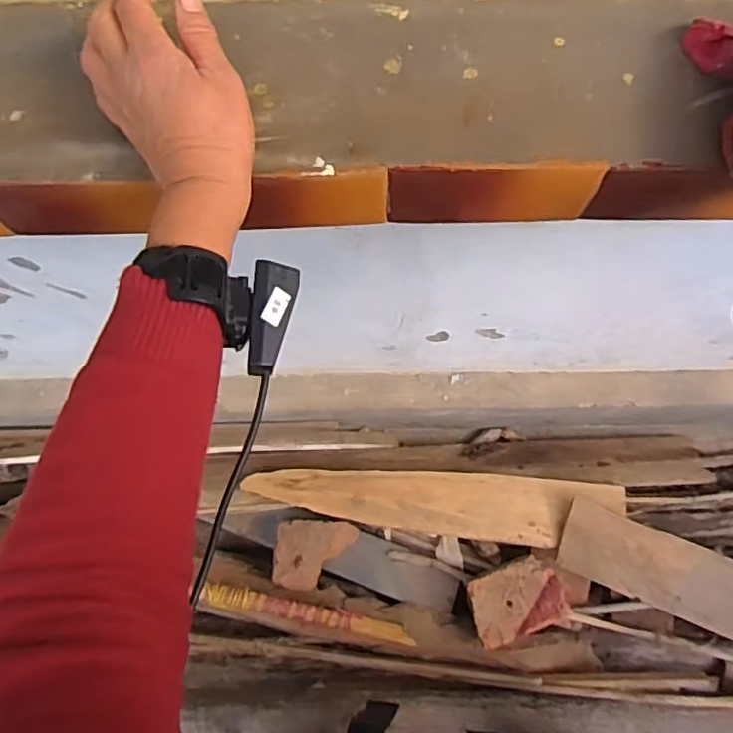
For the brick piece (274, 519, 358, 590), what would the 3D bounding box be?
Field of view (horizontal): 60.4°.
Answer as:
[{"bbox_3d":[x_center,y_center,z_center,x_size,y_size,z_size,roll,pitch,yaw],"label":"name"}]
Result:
[{"bbox_3d":[-0.093,0.338,1.130,0.146,0.050,0.119,2,74,2],"label":"brick piece"}]

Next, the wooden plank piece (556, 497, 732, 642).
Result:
[{"bbox_3d":[0.584,0.382,1.085,0.497,0.033,0.127,22,81,10],"label":"wooden plank piece"}]

